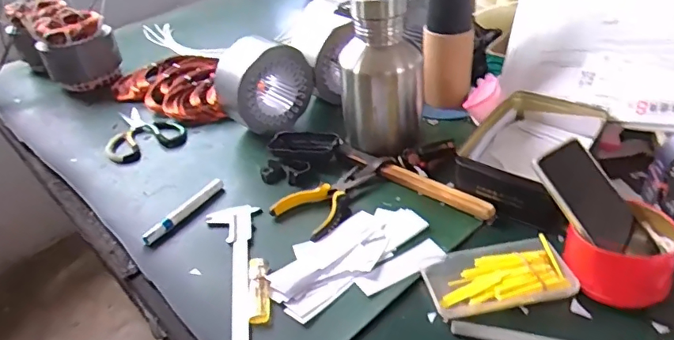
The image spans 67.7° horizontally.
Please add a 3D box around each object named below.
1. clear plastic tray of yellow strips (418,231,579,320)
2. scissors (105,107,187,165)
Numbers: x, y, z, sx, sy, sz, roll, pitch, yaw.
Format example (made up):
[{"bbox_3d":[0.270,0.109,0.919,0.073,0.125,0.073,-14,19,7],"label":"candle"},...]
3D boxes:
[{"bbox_3d":[0.174,0.117,0.550,0.151,0.024,0.081,-10,35,-4],"label":"clear plastic tray of yellow strips"},{"bbox_3d":[-0.351,-0.076,0.906,0.131,0.010,0.196,-20,37,-18],"label":"scissors"}]

